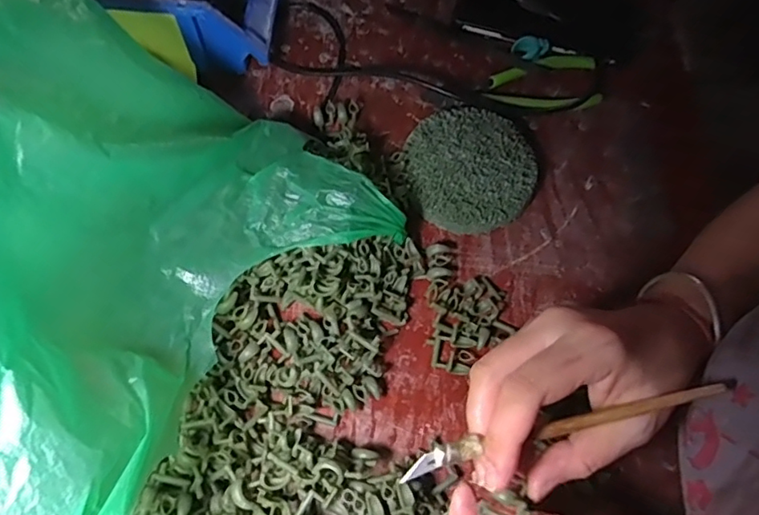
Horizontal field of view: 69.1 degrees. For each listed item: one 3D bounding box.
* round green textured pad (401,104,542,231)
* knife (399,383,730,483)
[{"bbox_3d":[0.071,-0.071,0.431,0.098,0.019,0.102,1,66,-2],"label":"round green textured pad"},{"bbox_3d":[0.087,0.082,0.263,0.156,0.007,0.011,-14,66,1],"label":"knife"}]

